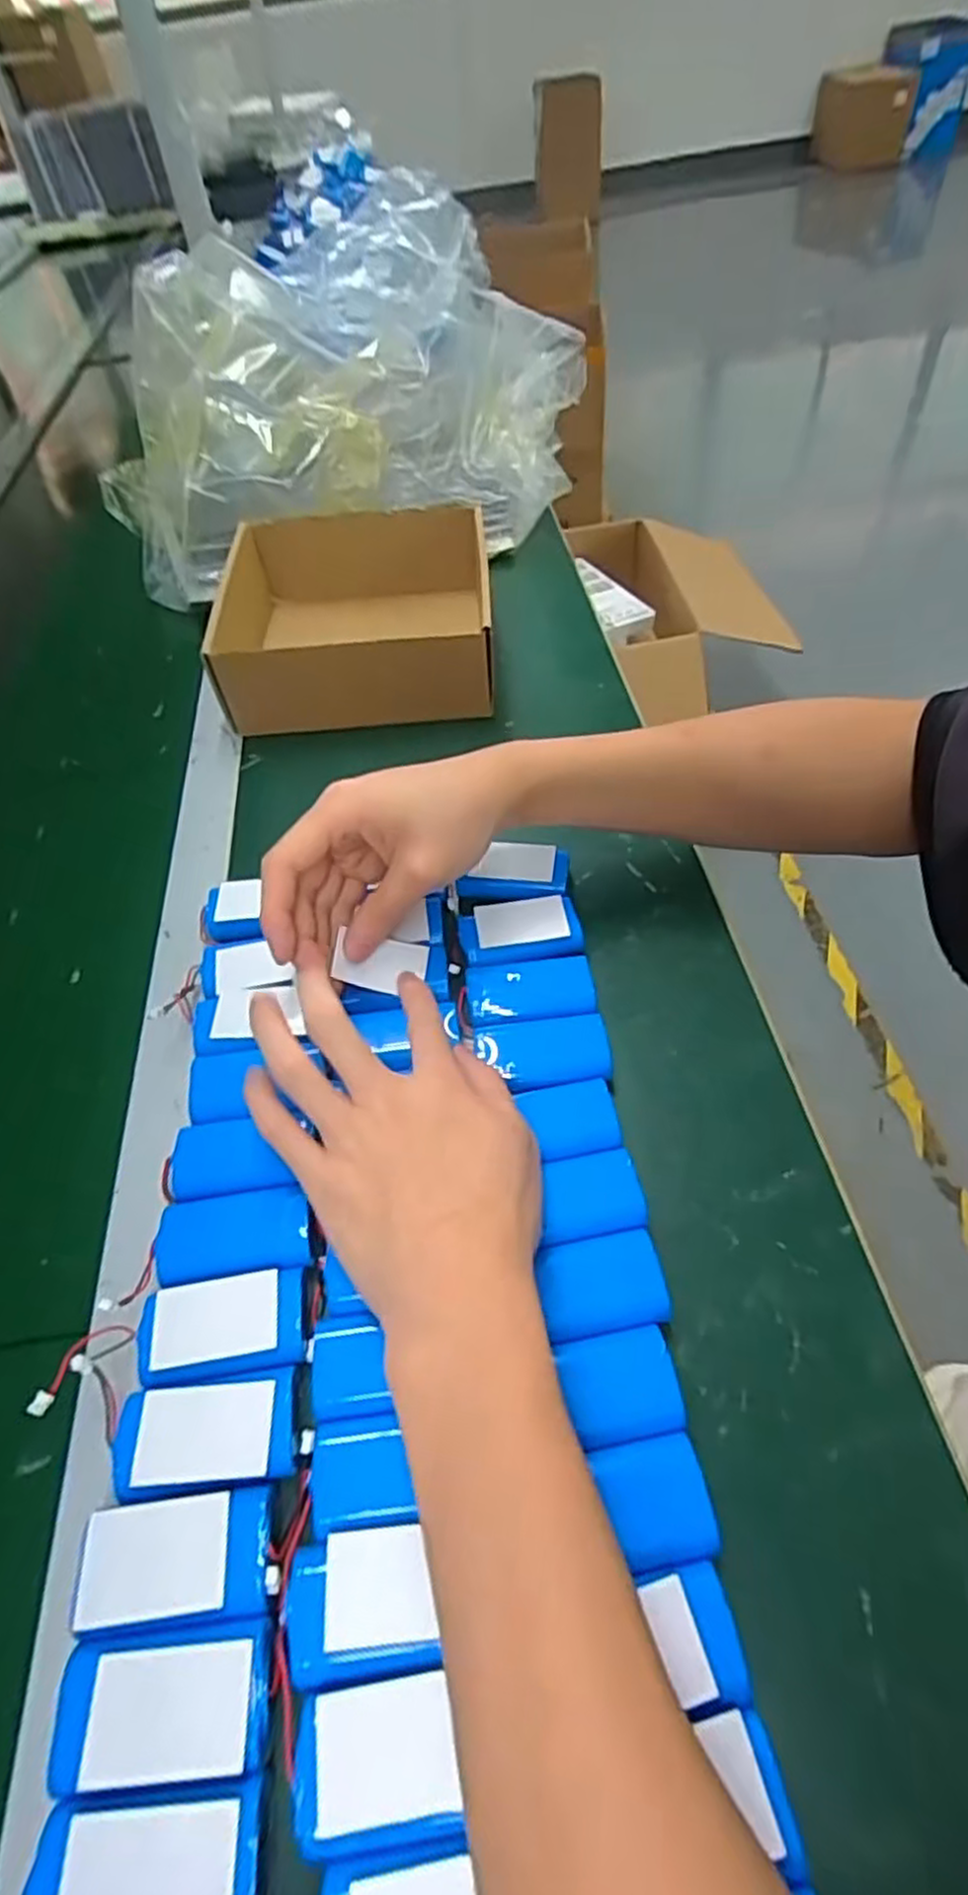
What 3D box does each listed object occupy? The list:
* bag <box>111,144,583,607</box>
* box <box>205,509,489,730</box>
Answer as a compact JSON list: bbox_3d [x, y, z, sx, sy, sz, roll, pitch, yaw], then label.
[{"bbox_3d":[-0.131,-0.497,0.699,0.445,0.227,0.237,-18,52,-7],"label":"bag"},{"bbox_3d":[-0.098,-0.266,0.612,0.199,0.071,0.200,-4,52,3],"label":"box"}]

